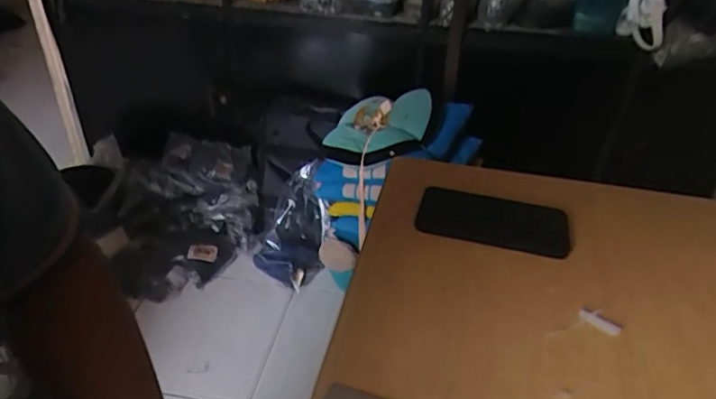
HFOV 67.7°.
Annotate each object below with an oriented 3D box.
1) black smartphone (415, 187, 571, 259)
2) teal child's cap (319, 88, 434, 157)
[{"bbox_3d":[0.143,0.021,0.569,0.152,0.013,0.077,10,34,13],"label":"black smartphone"},{"bbox_3d":[0.051,-0.192,1.286,0.249,0.121,0.148,16,37,19],"label":"teal child's cap"}]

